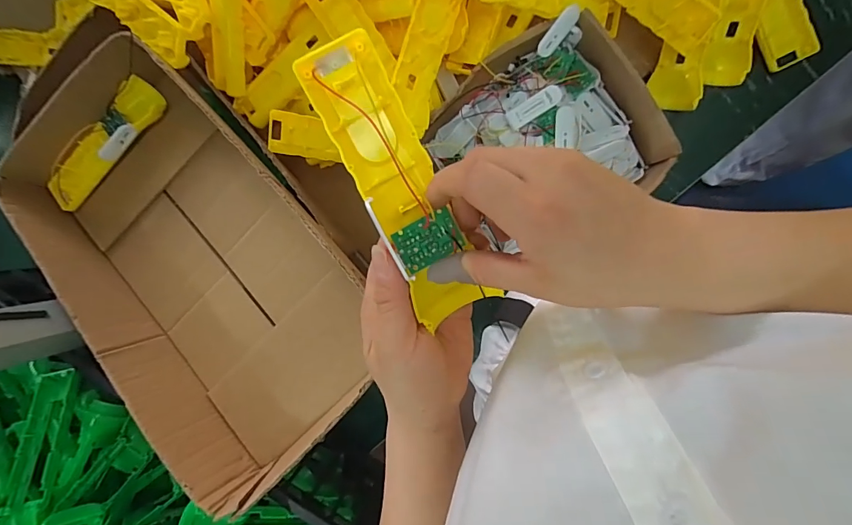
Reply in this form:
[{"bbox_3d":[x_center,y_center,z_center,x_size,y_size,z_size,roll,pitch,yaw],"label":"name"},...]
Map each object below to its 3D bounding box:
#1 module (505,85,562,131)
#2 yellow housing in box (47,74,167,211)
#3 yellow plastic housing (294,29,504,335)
[{"bbox_3d":[0.110,-0.160,0.428,0.057,0.013,0.021,-33,87,9],"label":"module"},{"bbox_3d":[-0.357,-0.129,0.463,0.162,0.032,0.048,-44,85,8],"label":"yellow housing in box"},{"bbox_3d":[-0.015,-0.042,0.235,0.042,0.022,0.161,-22,102,9],"label":"yellow plastic housing"}]

